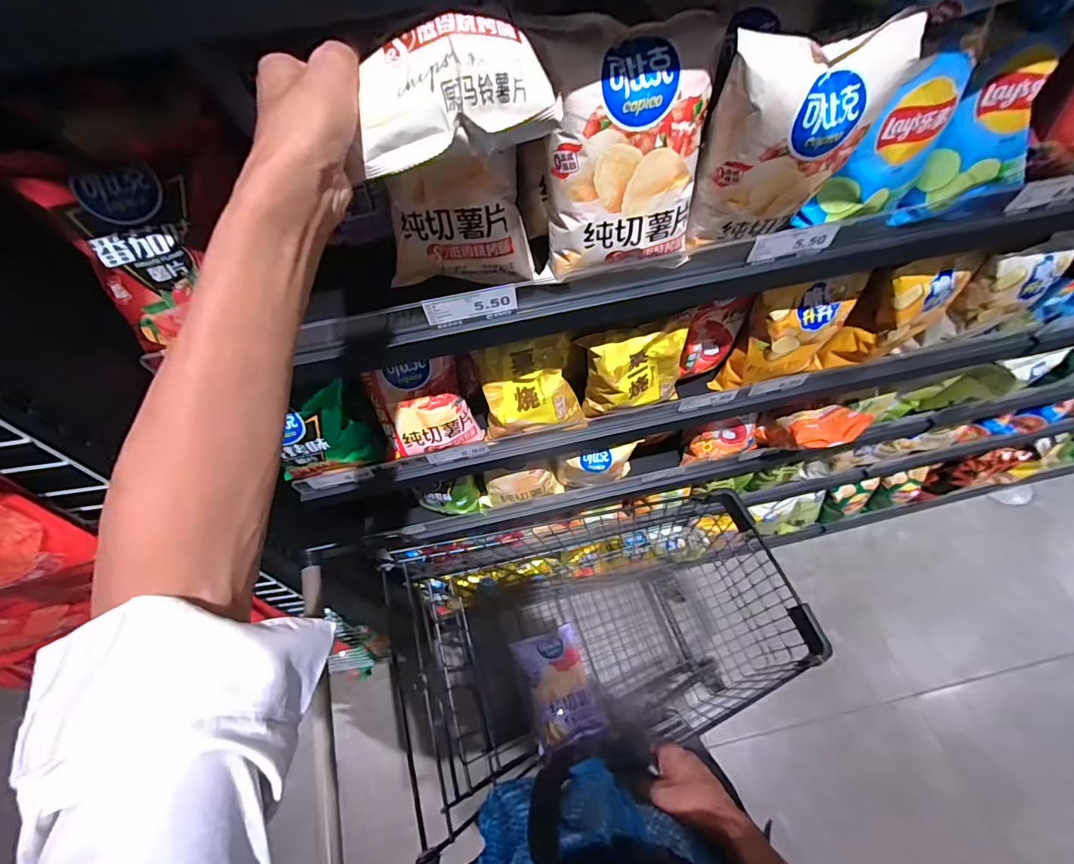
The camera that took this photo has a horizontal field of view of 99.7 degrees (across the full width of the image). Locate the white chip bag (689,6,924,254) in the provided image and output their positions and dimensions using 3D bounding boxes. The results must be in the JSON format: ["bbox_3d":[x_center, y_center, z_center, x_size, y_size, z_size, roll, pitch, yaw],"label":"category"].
[{"bbox_3d":[0.211,-0.230,0.378,0.138,0.165,0.046,-4,59,1],"label":"white chip bag"}]

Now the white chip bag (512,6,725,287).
[{"bbox_3d":[0.075,-0.227,0.381,0.141,0.184,0.061,-7,59,0],"label":"white chip bag"}]

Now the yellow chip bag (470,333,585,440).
[{"bbox_3d":[-0.008,-0.057,0.629,0.137,0.151,0.052,-9,59,-1],"label":"yellow chip bag"}]

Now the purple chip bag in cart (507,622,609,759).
[{"bbox_3d":[0.041,0.520,0.932,0.130,0.062,0.203,-18,60,-7],"label":"purple chip bag in cart"}]

